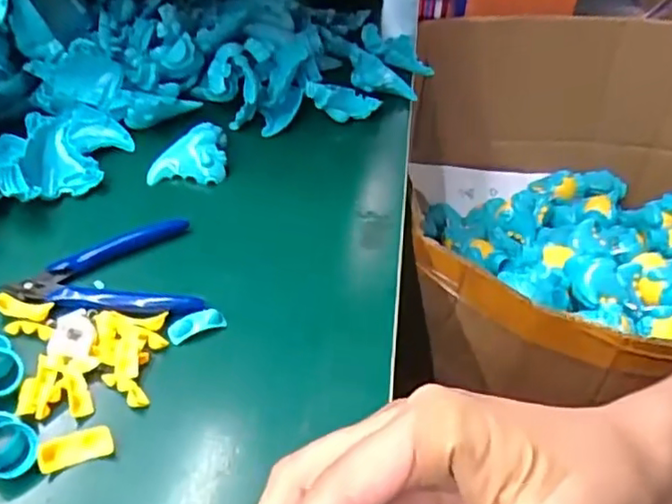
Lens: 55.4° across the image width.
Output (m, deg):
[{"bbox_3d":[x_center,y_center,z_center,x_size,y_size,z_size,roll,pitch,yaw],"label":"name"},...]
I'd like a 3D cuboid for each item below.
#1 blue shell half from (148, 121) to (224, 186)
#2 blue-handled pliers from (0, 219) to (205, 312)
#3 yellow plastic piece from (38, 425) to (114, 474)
[{"bbox_3d":[-0.113,-0.076,0.489,0.056,0.023,0.047,-1,43,-4],"label":"blue shell half"},{"bbox_3d":[-0.144,0.015,0.399,0.108,0.008,0.081,-12,45,-15],"label":"blue-handled pliers"},{"bbox_3d":[-0.127,0.096,0.314,0.034,0.008,0.016,-13,77,-16],"label":"yellow plastic piece"}]

